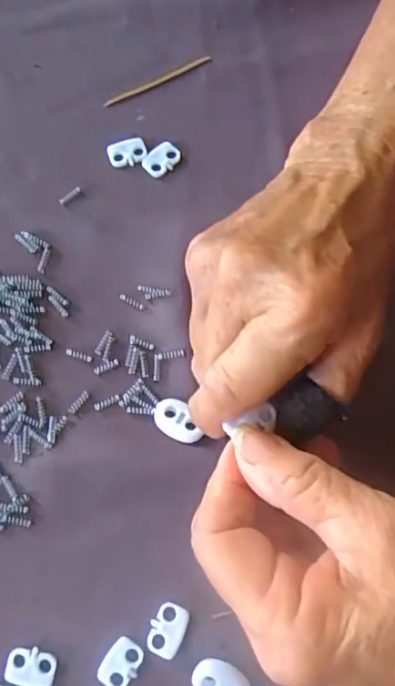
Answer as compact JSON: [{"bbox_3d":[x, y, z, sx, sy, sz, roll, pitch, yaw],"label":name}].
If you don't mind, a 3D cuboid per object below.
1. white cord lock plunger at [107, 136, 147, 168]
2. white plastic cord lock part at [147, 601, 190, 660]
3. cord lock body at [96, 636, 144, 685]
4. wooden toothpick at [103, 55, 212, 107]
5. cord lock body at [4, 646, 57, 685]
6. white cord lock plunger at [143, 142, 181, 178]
[{"bbox_3d":[-0.035,-0.094,0.256,0.018,0.004,0.013,-15,77,-6],"label":"white cord lock plunger"},{"bbox_3d":[-0.012,0.112,0.204,0.013,0.004,0.018,23,76,4],"label":"white plastic cord lock part"},{"bbox_3d":[-0.029,0.124,0.201,0.013,0.004,0.018,32,77,6],"label":"cord lock body"},{"bbox_3d":[-0.020,-0.134,0.265,0.059,0.004,0.004,-26,78,-8],"label":"wooden toothpick"},{"bbox_3d":[-0.064,0.125,0.201,0.019,0.004,0.013,9,76,0],"label":"cord lock body"},{"bbox_3d":[-0.018,-0.090,0.256,0.014,0.004,0.018,38,78,7],"label":"white cord lock plunger"}]

